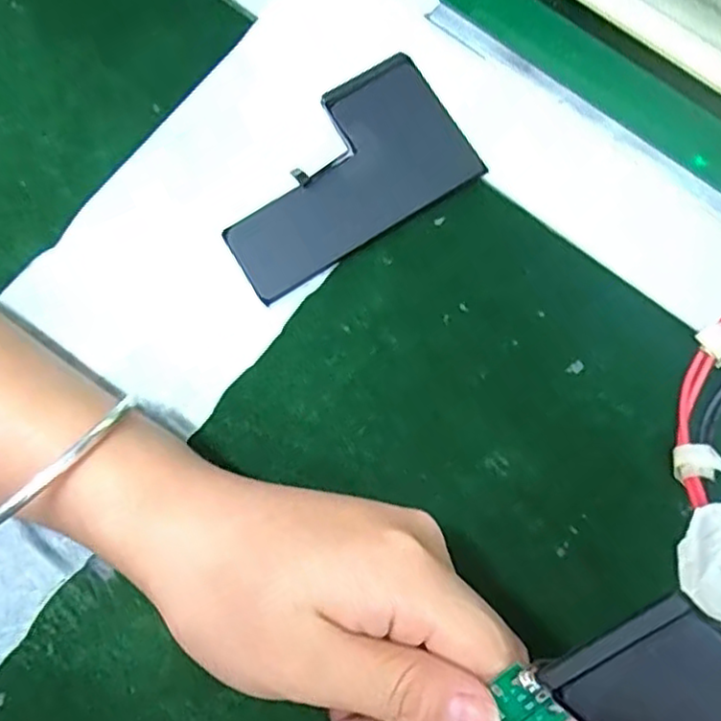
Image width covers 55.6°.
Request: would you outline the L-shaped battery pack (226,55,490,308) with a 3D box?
[{"bbox_3d":[-0.010,-0.071,0.259,0.095,0.012,0.059,-32,81,-4],"label":"L-shaped battery pack"}]

